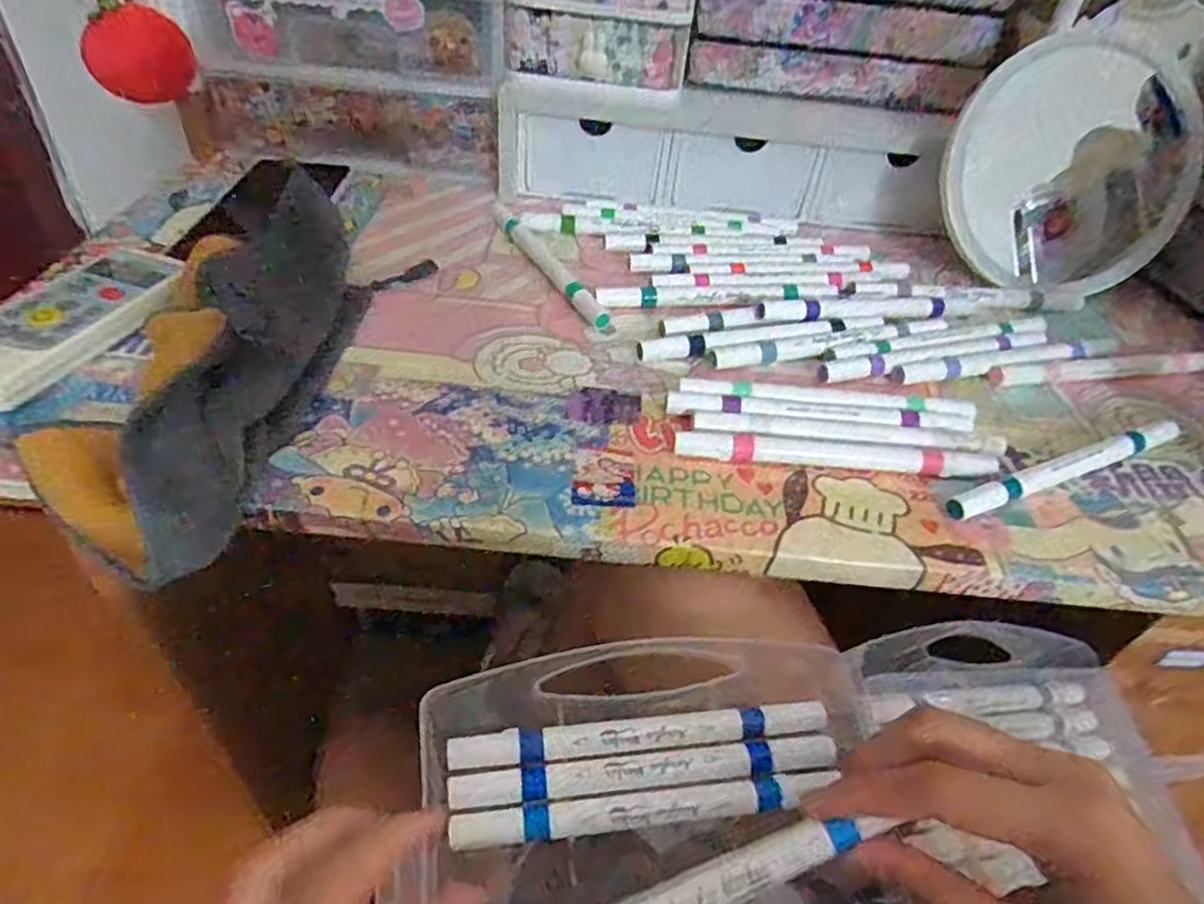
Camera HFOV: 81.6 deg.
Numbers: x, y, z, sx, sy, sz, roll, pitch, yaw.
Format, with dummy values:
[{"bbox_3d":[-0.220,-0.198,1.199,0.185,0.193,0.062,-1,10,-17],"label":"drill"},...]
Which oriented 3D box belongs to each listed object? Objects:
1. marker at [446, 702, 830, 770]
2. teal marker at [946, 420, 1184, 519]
[{"bbox_3d":[0.017,0.121,0.298,0.160,0.007,0.012,-2,43,-10],"label":"marker"},{"bbox_3d":[0.244,0.007,0.357,0.170,0.014,0.015,-14,47,-22],"label":"teal marker"}]

